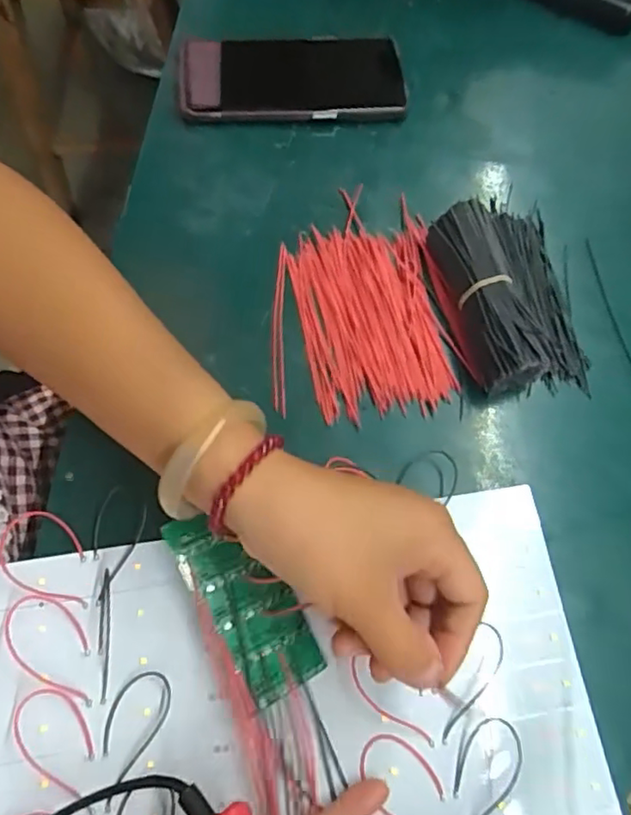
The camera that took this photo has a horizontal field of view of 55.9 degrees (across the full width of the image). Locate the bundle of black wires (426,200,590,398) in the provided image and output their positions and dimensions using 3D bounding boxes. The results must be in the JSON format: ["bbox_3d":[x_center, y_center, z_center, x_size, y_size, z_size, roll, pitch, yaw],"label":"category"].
[{"bbox_3d":[0.122,-0.077,0.369,0.083,0.035,0.137,-8,70,-6],"label":"bundle of black wires"}]

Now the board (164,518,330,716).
[{"bbox_3d":[-0.034,0.096,0.297,0.040,0.005,0.098,-28,84,-26],"label":"board"}]

